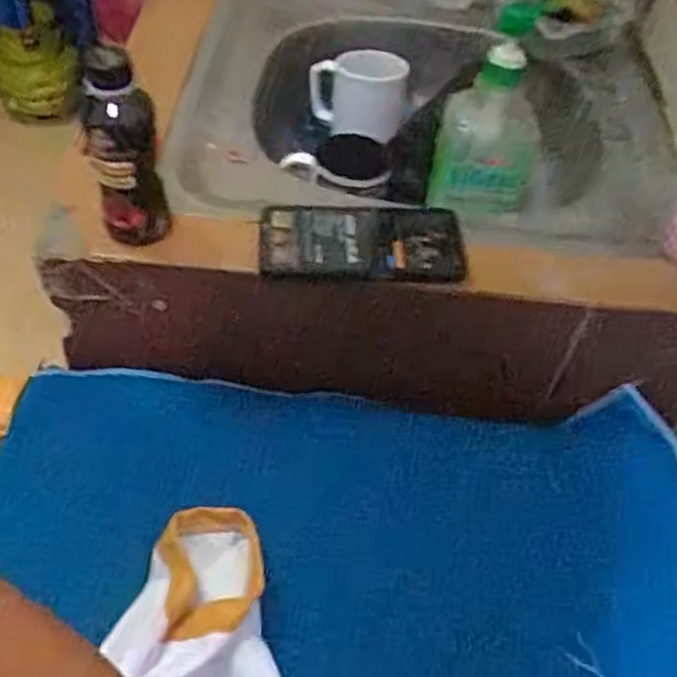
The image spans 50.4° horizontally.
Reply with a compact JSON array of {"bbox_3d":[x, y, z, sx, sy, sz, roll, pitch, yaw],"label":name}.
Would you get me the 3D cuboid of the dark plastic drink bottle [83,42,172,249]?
[{"bbox_3d":[-0.153,-0.131,0.522,0.047,0.147,0.045,-25,58,-24],"label":"dark plastic drink bottle"}]

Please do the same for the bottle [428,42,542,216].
[{"bbox_3d":[0.142,-0.185,0.689,0.101,0.151,0.069,12,51,4],"label":"bottle"}]

